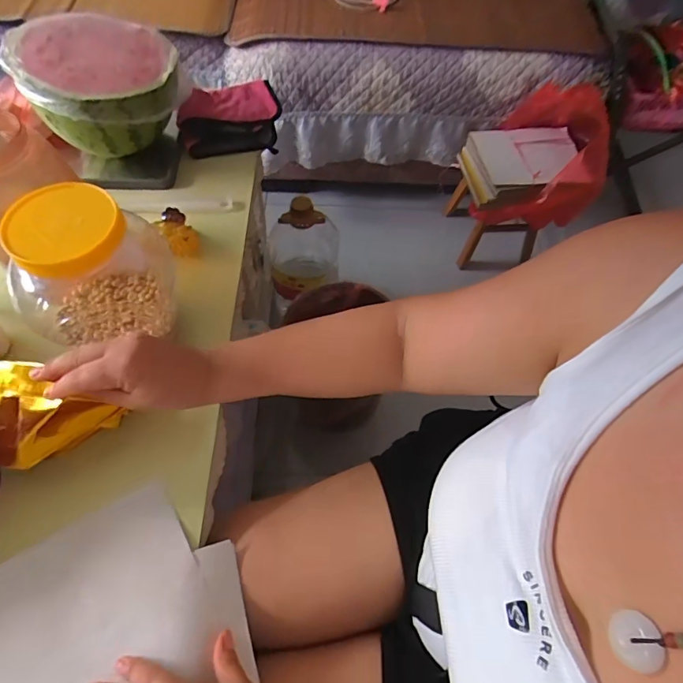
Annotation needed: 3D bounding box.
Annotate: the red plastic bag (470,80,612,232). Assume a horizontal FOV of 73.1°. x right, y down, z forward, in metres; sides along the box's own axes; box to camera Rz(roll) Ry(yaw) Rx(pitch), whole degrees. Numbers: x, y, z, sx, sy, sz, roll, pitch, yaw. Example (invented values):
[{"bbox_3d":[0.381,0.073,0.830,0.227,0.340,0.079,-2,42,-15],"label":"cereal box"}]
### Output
[{"bbox_3d":[0.444,-0.438,1.031,0.272,0.234,0.257,2,59,-2],"label":"red plastic bag"}]

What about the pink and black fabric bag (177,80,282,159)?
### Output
[{"bbox_3d":[-0.179,-0.369,0.739,0.156,0.053,0.148,-5,59,-6],"label":"pink and black fabric bag"}]

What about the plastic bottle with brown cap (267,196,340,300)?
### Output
[{"bbox_3d":[-0.085,-0.194,0.994,0.158,0.271,0.139,1,59,-2],"label":"plastic bottle with brown cap"}]

